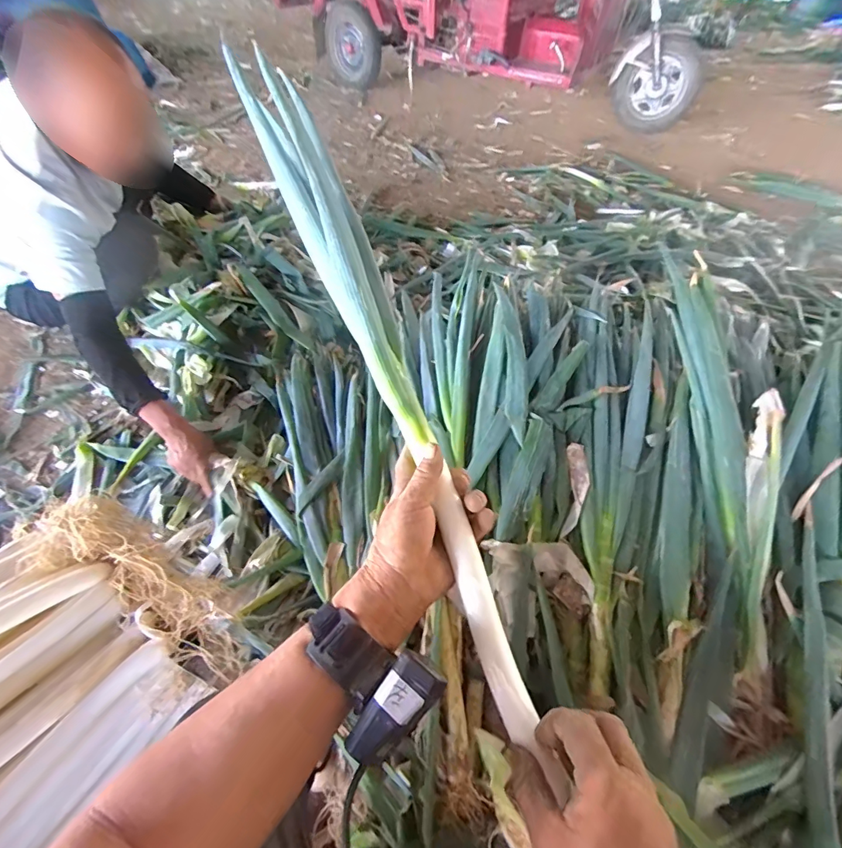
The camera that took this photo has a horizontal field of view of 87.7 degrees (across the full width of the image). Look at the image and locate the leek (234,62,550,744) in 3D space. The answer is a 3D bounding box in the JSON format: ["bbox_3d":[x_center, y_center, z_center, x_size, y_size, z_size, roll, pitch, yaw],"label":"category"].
[{"bbox_3d":[-0.058,-0.124,0.431,0.073,0.074,0.760,-17,70,-18],"label":"leek"}]

